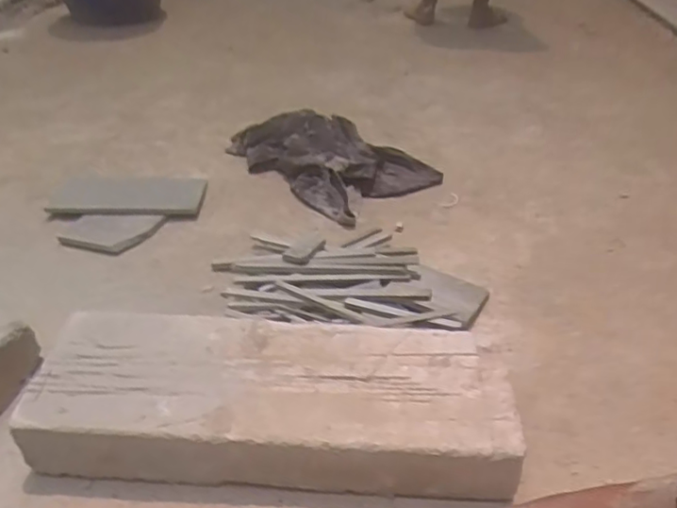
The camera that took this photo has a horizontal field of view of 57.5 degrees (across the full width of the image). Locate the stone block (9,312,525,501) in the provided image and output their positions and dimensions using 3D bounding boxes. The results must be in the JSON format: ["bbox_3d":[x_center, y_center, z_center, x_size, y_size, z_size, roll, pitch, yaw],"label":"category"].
[{"bbox_3d":[-0.078,0.194,0.808,0.592,0.106,0.200,4,36,2],"label":"stone block"}]

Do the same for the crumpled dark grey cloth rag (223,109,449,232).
[{"bbox_3d":[-0.027,-0.243,1.415,0.443,0.092,0.324,29,43,31],"label":"crumpled dark grey cloth rag"}]

